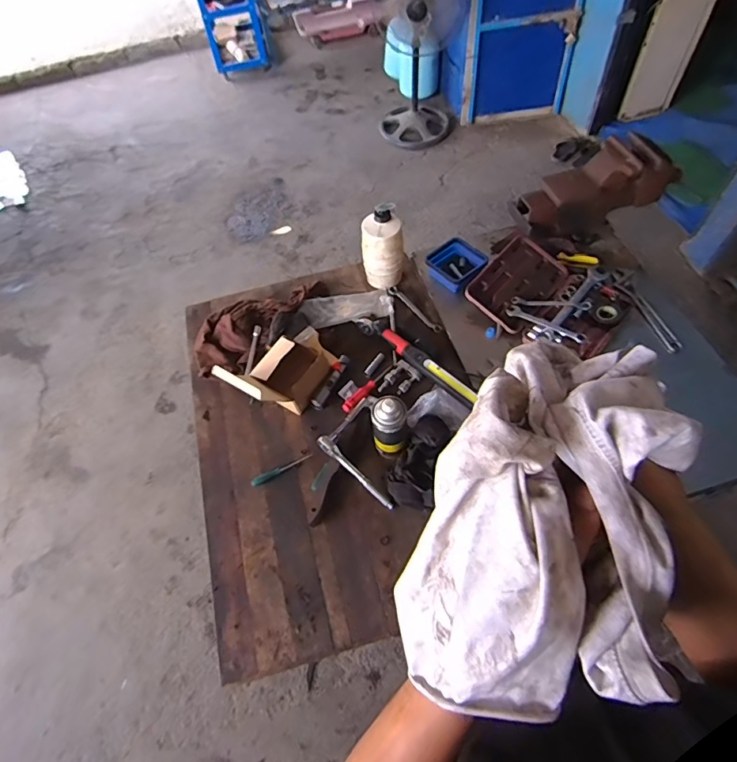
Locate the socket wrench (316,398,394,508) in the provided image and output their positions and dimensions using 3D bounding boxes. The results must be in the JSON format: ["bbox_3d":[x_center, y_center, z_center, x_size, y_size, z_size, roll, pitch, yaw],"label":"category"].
[{"bbox_3d":[0.011,0.138,0.939,0.196,0.047,0.144,37,68,25],"label":"socket wrench"}]

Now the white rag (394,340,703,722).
[{"bbox_3d":[0.104,0.090,0.291,0.147,0.123,0.233,8,64,7],"label":"white rag"}]

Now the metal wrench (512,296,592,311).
[{"bbox_3d":[0.407,-0.175,1.035,0.171,0.009,0.028,4,58,8],"label":"metal wrench"}]

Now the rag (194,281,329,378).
[{"bbox_3d":[-0.264,-0.152,1.133,0.368,0.045,0.168,-35,61,-16],"label":"rag"}]

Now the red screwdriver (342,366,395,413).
[{"bbox_3d":[0.002,0.014,1.027,0.154,0.020,0.028,-42,63,-19],"label":"red screwdriver"}]

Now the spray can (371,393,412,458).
[{"bbox_3d":[0.044,0.088,0.891,0.070,0.158,0.072,-3,57,4],"label":"spray can"}]

